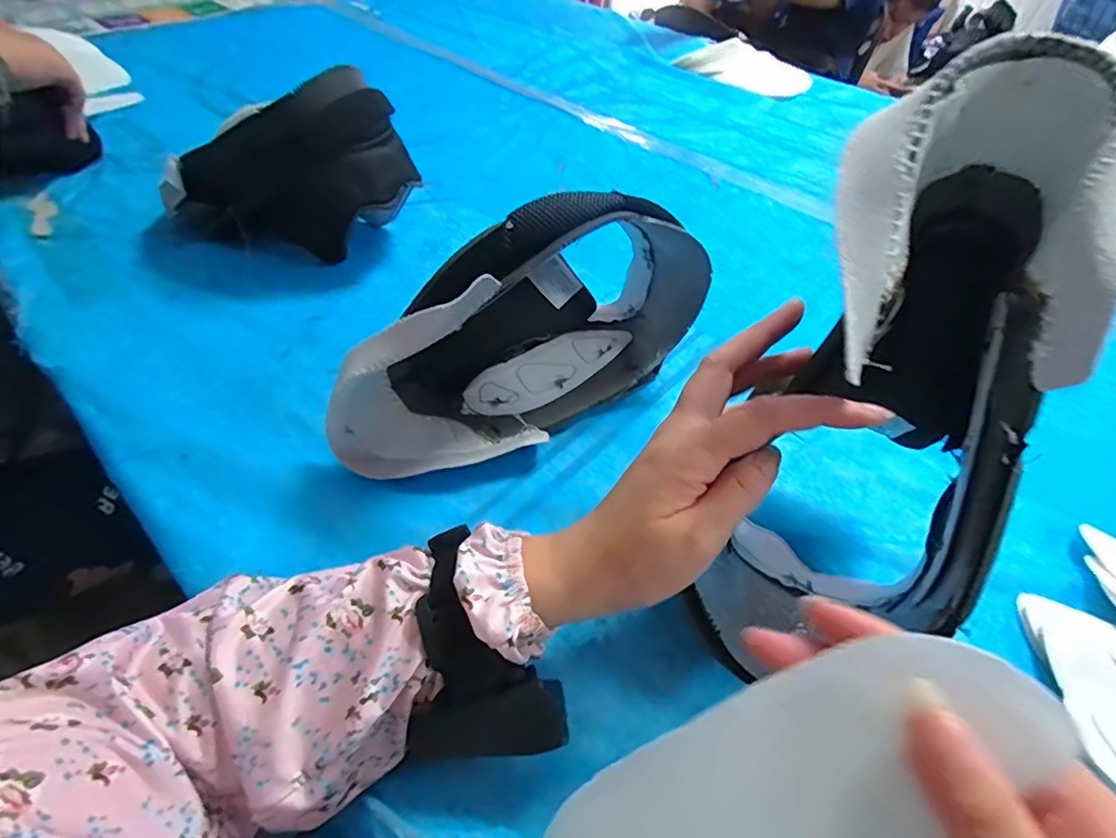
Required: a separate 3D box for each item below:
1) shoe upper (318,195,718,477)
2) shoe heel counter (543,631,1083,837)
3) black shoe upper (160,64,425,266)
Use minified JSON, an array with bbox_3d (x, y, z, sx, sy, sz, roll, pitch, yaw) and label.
[{"bbox_3d":[-0.023,-0.064,0.407,0.275,0.140,0.104,-29,55,-25],"label":"shoe upper"},{"bbox_3d":[0.063,0.117,0.170,0.158,0.008,0.059,-36,75,8],"label":"shoe heel counter"},{"bbox_3d":[-0.260,-0.223,0.529,0.245,0.152,0.099,-6,49,-8],"label":"black shoe upper"}]

